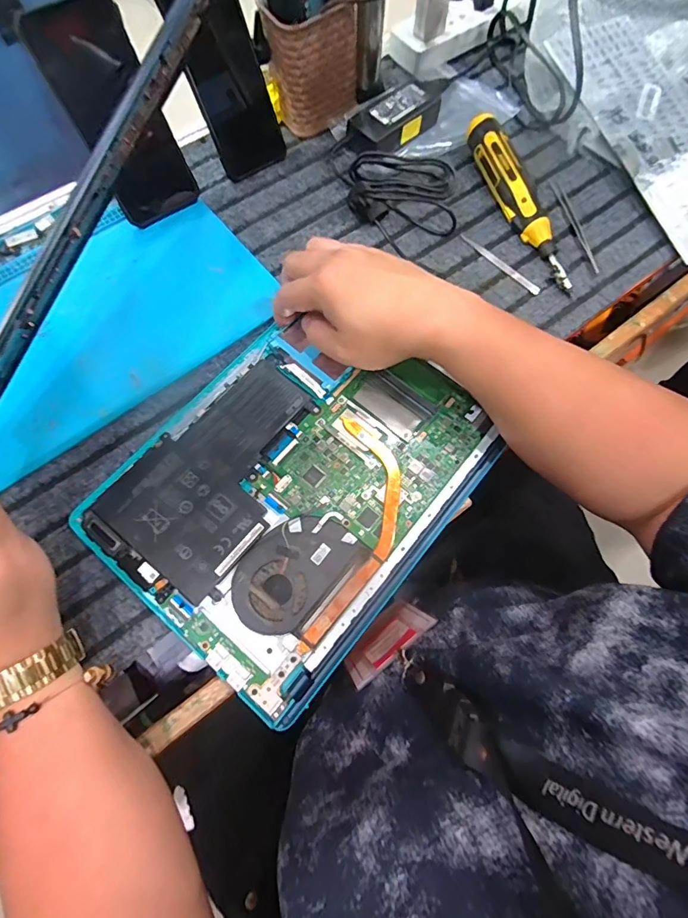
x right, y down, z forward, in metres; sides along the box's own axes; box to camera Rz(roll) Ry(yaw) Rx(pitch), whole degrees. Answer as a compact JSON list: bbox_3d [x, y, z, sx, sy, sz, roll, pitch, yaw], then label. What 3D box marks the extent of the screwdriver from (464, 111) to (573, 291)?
[{"bbox_3d":[0.185,-0.269,0.465,0.032,0.035,0.213,-21,72,-7],"label":"screwdriver"}]

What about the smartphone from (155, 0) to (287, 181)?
[{"bbox_3d":[-0.114,-0.373,0.445,0.075,0.154,0.008,-35,45,-12],"label":"smartphone"}]

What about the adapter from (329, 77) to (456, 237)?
[{"bbox_3d":[0.056,-0.339,0.489,0.129,0.028,0.196,3,70,1],"label":"adapter"}]

